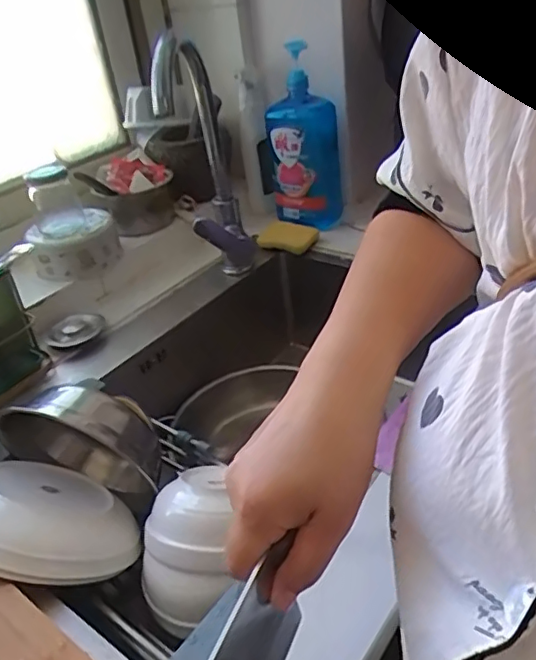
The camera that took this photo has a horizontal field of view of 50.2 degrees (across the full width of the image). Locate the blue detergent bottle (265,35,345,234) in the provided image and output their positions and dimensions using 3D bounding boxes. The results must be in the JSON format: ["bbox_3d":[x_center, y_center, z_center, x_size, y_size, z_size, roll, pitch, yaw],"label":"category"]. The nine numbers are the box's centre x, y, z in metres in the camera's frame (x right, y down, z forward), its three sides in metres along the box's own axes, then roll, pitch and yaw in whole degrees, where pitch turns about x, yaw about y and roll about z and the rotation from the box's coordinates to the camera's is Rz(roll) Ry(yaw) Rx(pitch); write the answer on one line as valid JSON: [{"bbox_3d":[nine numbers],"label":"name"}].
[{"bbox_3d":[0.055,-0.300,0.921,0.114,0.275,0.065,-4,33,5],"label":"blue detergent bottle"}]

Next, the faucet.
[{"bbox_3d":[-0.078,-0.203,0.759,0.063,0.337,0.193,-4,33,5],"label":"faucet"}]

